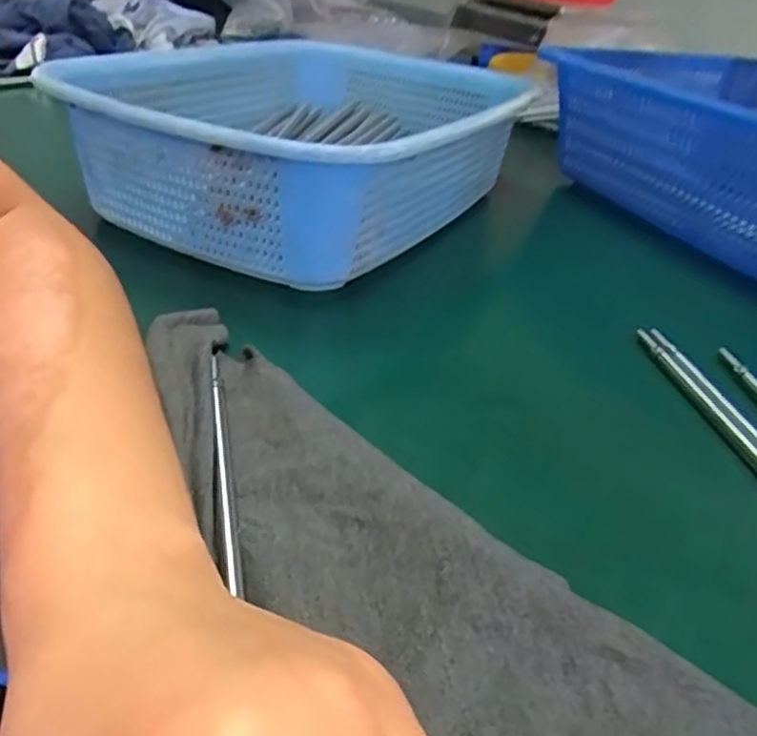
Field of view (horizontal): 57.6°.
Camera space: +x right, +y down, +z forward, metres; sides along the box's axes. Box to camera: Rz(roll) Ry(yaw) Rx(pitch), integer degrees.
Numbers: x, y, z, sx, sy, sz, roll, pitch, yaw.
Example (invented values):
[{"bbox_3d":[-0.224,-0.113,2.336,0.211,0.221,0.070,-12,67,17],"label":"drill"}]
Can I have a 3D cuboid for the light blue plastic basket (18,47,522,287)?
[{"bbox_3d":[-0.043,-0.161,0.493,0.245,0.085,0.315,17,34,15],"label":"light blue plastic basket"}]

